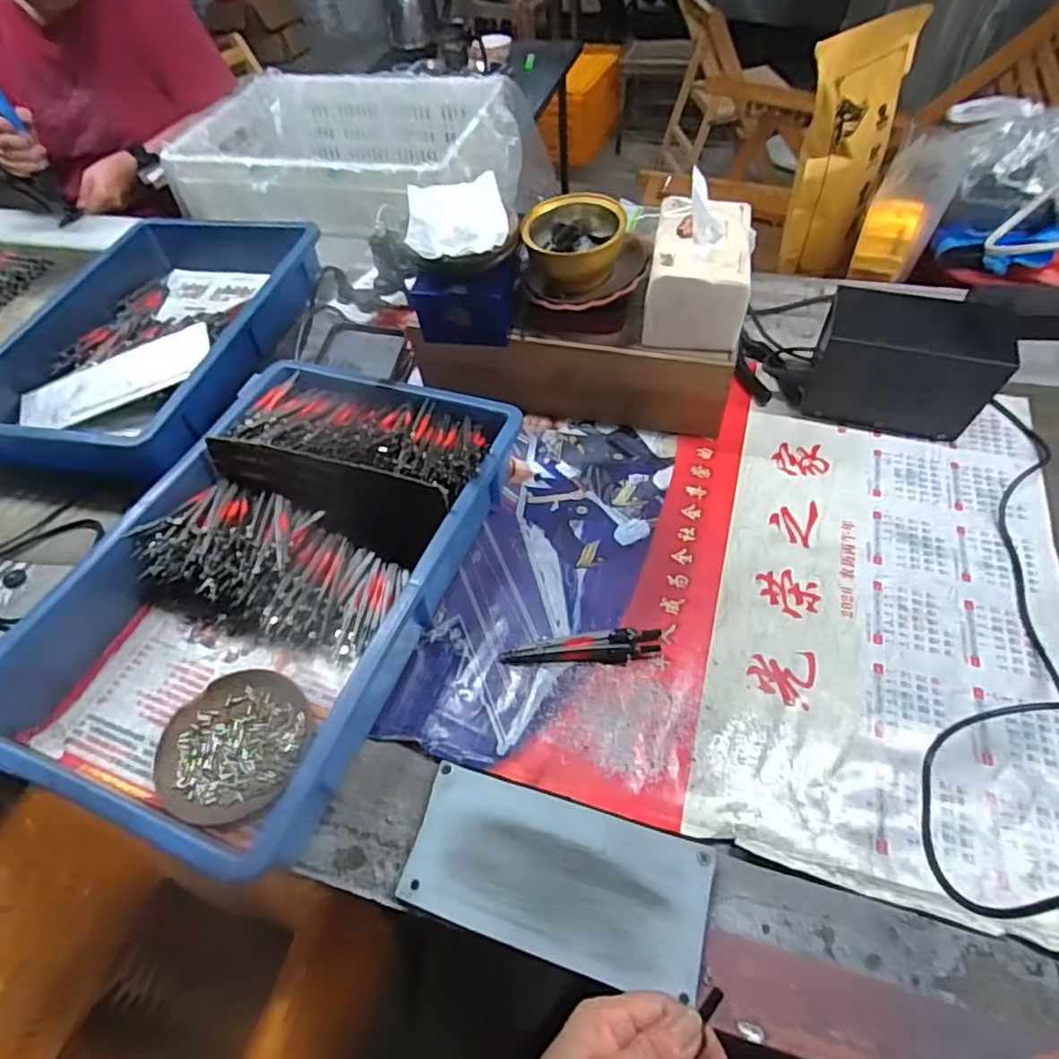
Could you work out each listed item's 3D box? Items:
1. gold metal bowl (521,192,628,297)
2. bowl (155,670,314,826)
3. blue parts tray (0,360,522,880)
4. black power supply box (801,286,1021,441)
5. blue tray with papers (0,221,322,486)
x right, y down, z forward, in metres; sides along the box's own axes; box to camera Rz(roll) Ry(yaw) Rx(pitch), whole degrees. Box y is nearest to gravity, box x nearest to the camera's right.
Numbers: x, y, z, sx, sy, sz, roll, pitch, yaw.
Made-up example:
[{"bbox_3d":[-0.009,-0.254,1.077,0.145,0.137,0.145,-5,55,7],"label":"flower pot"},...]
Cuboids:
[{"bbox_3d":[0.044,-0.277,0.614,0.096,0.067,0.081,1,50,5],"label":"gold metal bowl"},{"bbox_3d":[-0.224,0.165,0.480,0.109,0.013,0.112,-3,53,3],"label":"bowl"},{"bbox_3d":[-0.213,0.027,0.539,0.285,0.096,0.428,15,56,16],"label":"blue parts tray"},{"bbox_3d":[0.373,-0.160,0.629,0.159,0.116,0.088,13,55,15],"label":"black power supply box"},{"bbox_3d":[-0.452,-0.283,0.815,0.301,0.079,0.547,4,50,7],"label":"blue tray with papers"}]

